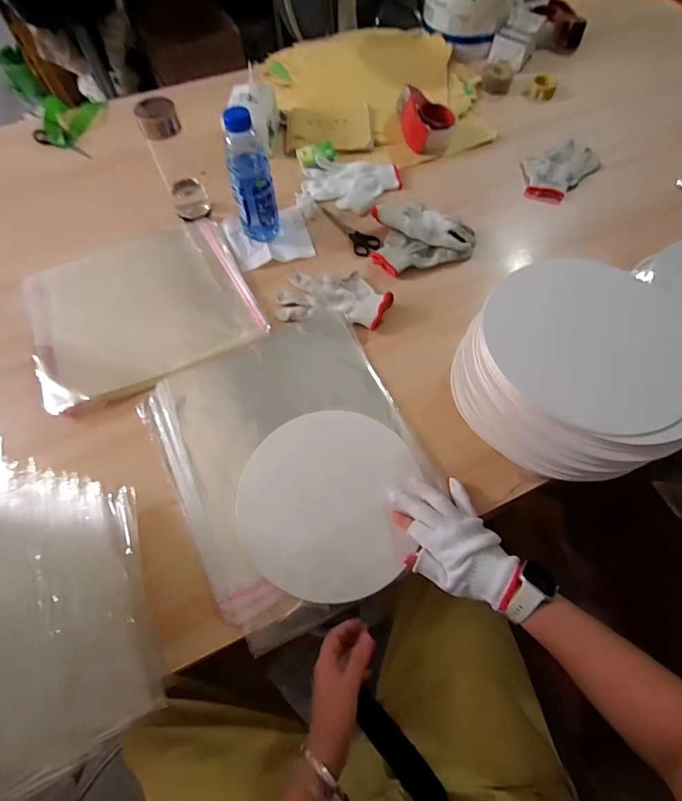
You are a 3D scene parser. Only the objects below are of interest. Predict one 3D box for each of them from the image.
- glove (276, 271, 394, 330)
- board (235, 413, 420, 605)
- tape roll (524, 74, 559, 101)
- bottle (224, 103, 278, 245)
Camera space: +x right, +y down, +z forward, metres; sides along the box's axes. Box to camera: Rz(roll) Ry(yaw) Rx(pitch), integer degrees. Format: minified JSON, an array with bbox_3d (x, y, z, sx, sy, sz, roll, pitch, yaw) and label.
[{"bbox_3d":[-0.011,-0.176,0.655,0.183,0.030,0.103,8,64,2],"label":"glove"},{"bbox_3d":[-0.020,0.125,0.512,0.215,0.010,0.227,-1,68,2],"label":"board"},{"bbox_3d":[0.496,-0.772,0.976,0.065,0.032,0.065,0,63,0],"label":"tape roll"},{"bbox_3d":[-0.148,-0.370,0.664,0.069,0.193,0.062,0,64,-2],"label":"bottle"}]

